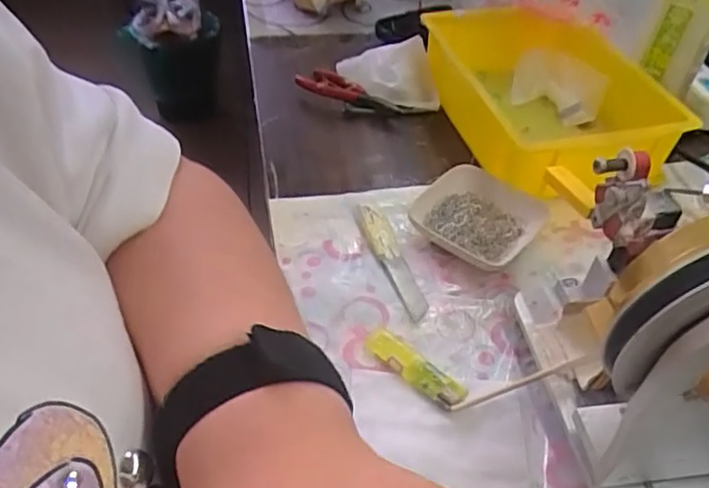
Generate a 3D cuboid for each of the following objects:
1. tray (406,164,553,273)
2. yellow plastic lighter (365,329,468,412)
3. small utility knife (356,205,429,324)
[{"bbox_3d":[0.104,-0.023,0.537,0.102,0.034,0.094,24,48,18],"label":"tray"},{"bbox_3d":[0.041,0.085,0.435,0.080,0.010,0.022,36,53,27],"label":"yellow plastic lighter"},{"bbox_3d":[0.031,0.010,0.510,0.021,0.016,0.123,-12,48,-17],"label":"small utility knife"}]

